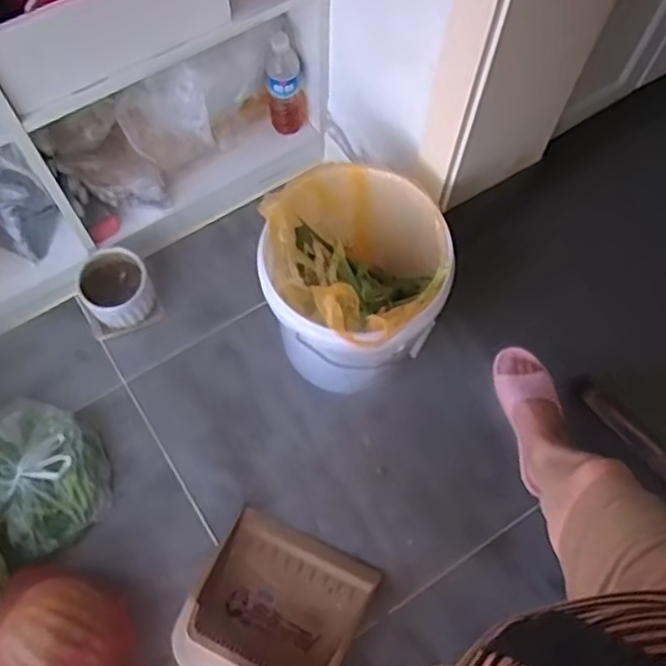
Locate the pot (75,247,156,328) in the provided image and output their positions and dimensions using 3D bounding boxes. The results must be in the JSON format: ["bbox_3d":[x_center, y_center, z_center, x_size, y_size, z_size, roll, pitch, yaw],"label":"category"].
[{"bbox_3d":[-0.388,-0.081,1.230,0.117,0.081,0.120,0,65,-1],"label":"pot"}]

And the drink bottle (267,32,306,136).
[{"bbox_3d":[-0.084,-0.442,1.244,0.062,0.220,0.055,-4,65,-3],"label":"drink bottle"}]

